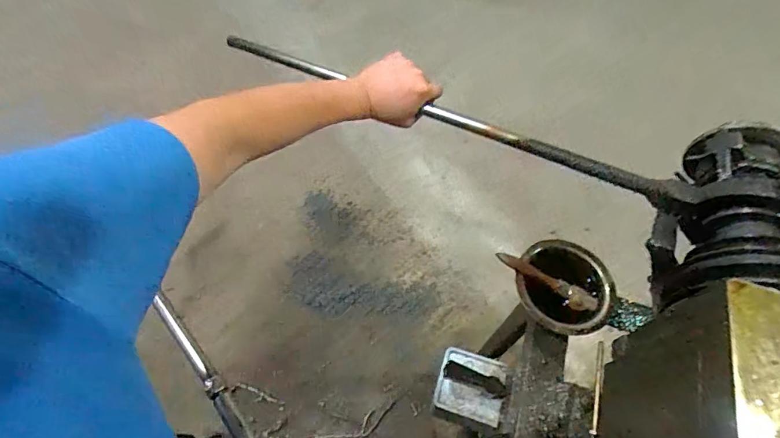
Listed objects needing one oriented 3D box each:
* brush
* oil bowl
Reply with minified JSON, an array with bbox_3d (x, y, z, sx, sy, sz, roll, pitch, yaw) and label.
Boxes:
[{"bbox_3d":[0.216,0.085,0.603,0.146,0.033,0.025,25,61,11],"label":"brush"},{"bbox_3d":[0.238,0.093,0.603,0.123,0.056,0.133,2,59,-3],"label":"oil bowl"}]

